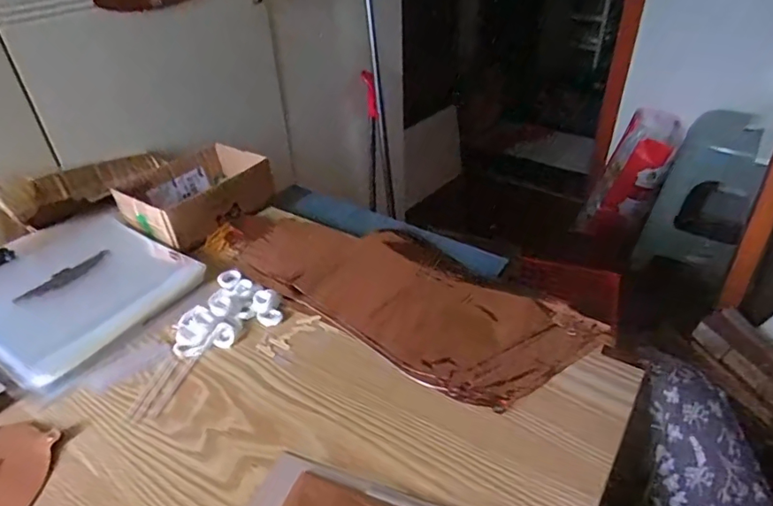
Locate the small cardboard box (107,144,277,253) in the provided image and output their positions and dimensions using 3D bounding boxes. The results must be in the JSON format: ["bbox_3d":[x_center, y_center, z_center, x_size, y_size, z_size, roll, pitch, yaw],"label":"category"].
[{"bbox_3d":[-0.281,-0.091,0.750,0.151,0.052,0.193,23,44,30],"label":"small cardboard box"}]

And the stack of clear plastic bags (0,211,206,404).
[{"bbox_3d":[-0.381,0.039,0.607,0.263,0.024,0.213,21,42,28],"label":"stack of clear plastic bags"}]

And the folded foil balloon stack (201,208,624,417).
[{"bbox_3d":[-0.005,0.036,0.623,0.481,0.025,0.190,24,44,31],"label":"folded foil balloon stack"}]

